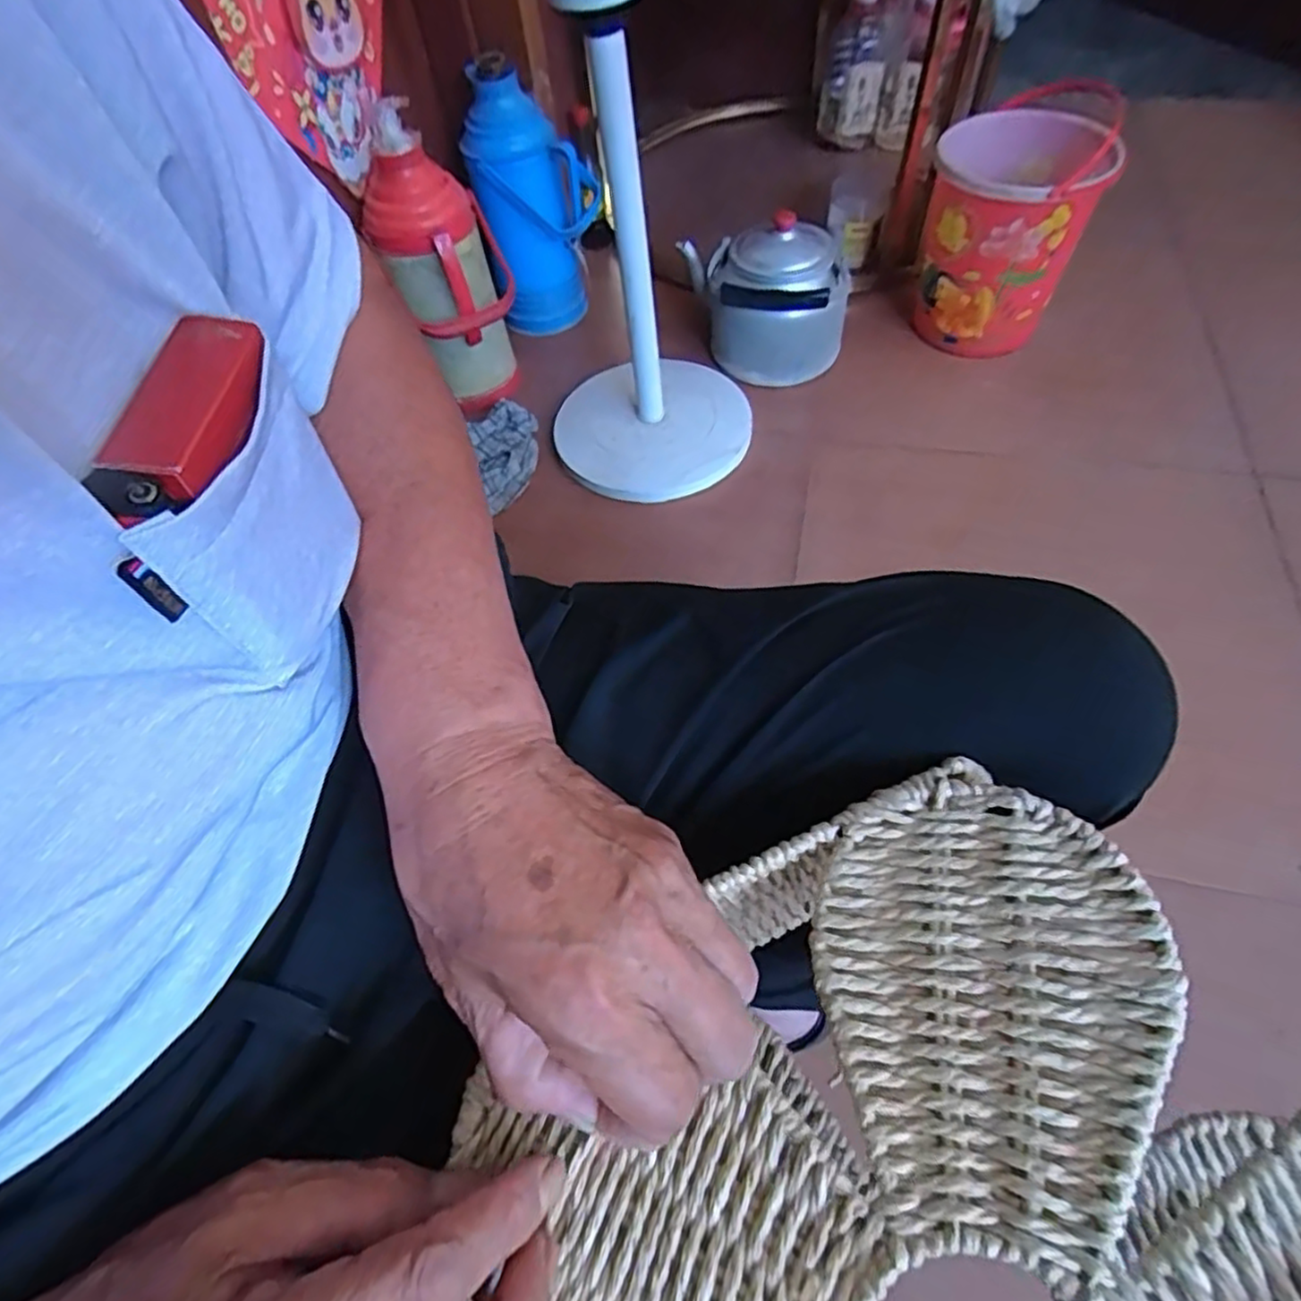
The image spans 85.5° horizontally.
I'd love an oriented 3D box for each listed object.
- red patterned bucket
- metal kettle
[{"bbox_3d":[0.546,-0.650,1.107,0.230,0.279,0.269,18,60,16],"label":"red patterned bucket"},{"bbox_3d":[0.173,-0.541,1.095,0.228,0.192,0.169,0,57,5],"label":"metal kettle"}]

